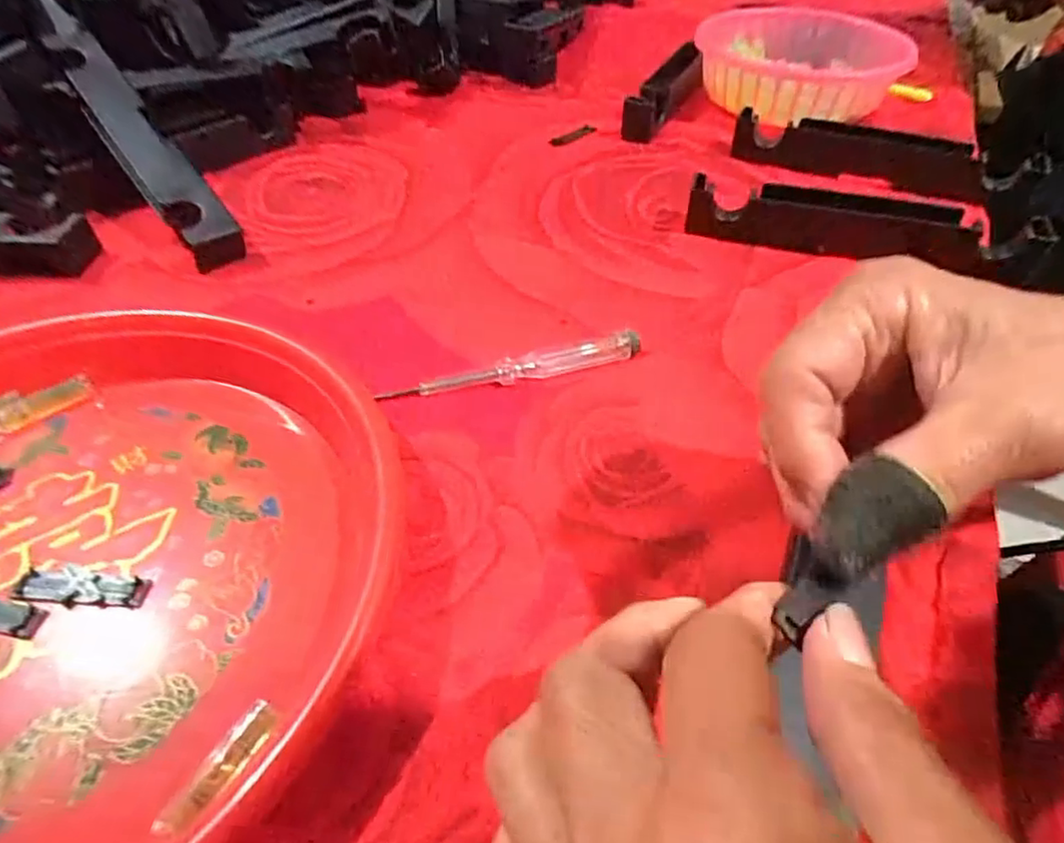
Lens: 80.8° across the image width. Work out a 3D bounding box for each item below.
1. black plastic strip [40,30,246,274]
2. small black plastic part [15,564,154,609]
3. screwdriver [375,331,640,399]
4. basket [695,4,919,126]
[{"bbox_3d":[-0.237,-0.169,0.378,0.029,0.019,0.197,-33,76,-27],"label":"black plastic strip"},{"bbox_3d":[-0.160,0.058,0.222,0.047,0.004,0.014,5,47,3],"label":"small black plastic part"},{"bbox_3d":[-0.008,-0.027,0.303,0.126,0.011,0.011,-10,48,-10],"label":"screwdriver"},{"bbox_3d":[0.224,-0.294,0.530,0.163,0.054,0.170,12,48,10],"label":"basket"}]

